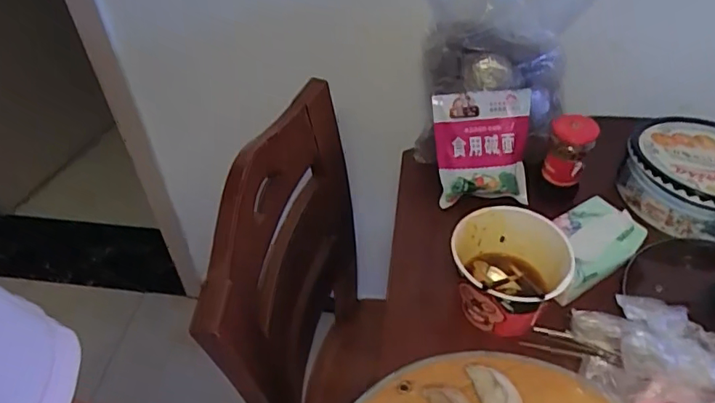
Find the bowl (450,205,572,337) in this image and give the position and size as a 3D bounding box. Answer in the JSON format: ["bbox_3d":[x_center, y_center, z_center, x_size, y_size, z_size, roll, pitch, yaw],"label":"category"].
[{"bbox_3d":[0.190,0.098,0.684,0.140,0.119,0.128,-1,45,1],"label":"bowl"}]

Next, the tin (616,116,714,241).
[{"bbox_3d":[0.513,-0.046,0.829,0.189,0.077,0.210,12,46,13],"label":"tin"}]

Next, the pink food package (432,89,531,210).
[{"bbox_3d":[0.193,-0.082,0.831,0.147,0.176,0.028,-6,17,-6],"label":"pink food package"}]

